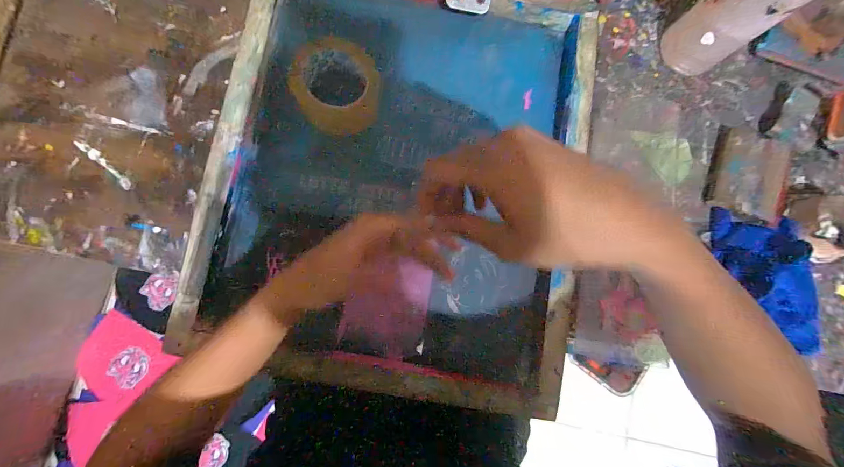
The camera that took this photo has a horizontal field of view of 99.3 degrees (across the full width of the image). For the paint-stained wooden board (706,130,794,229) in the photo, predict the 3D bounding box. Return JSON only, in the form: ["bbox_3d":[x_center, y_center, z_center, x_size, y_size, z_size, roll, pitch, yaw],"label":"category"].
[{"bbox_3d":[0.453,-0.083,0.490,0.087,0.027,0.124,25,81,-1],"label":"paint-stained wooden board"}]

